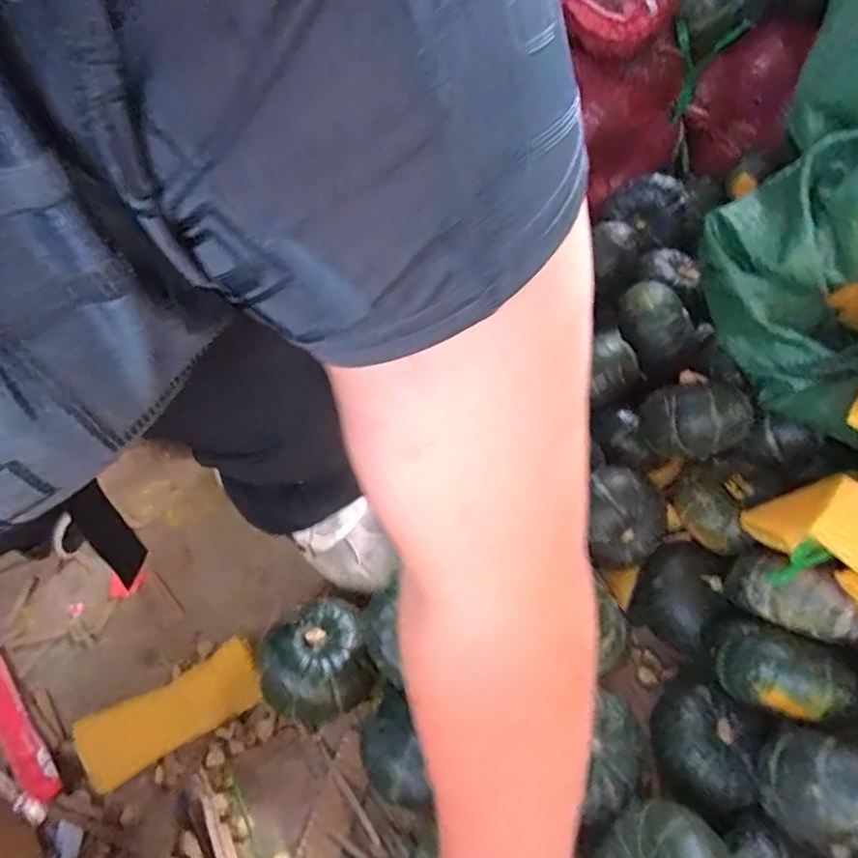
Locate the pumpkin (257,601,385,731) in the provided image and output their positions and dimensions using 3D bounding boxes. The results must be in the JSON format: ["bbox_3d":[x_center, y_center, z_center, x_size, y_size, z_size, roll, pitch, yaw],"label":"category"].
[{"bbox_3d":[-0.091,0.200,0.506,0.090,0.061,0.085,1,53,-1],"label":"pumpkin"}]

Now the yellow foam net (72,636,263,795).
[{"bbox_3d":[-0.216,0.236,0.507,0.144,0.010,0.059,-25,58,-19],"label":"yellow foam net"}]

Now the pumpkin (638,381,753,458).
[{"bbox_3d":[0.240,-0.010,0.549,0.085,0.055,0.066,28,57,18],"label":"pumpkin"}]

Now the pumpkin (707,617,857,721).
[{"bbox_3d":[0.257,0.181,0.451,0.093,0.064,0.056,34,59,22],"label":"pumpkin"}]

